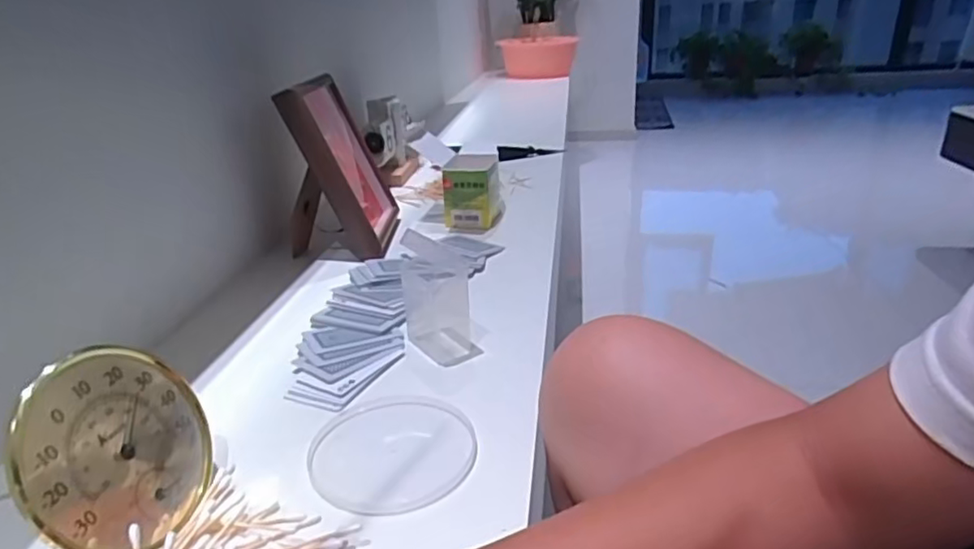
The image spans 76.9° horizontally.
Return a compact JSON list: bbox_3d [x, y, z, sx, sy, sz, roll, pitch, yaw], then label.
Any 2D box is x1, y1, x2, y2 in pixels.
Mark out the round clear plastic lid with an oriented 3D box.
[{"bbox_3d":[-0.067,0.125,0.441,0.114,0.005,0.111,-2,24,1],"label":"round clear plastic lid"}]

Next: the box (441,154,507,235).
[{"bbox_3d":[-0.022,-0.121,0.891,0.077,0.090,0.106,0,24,8],"label":"box"}]

